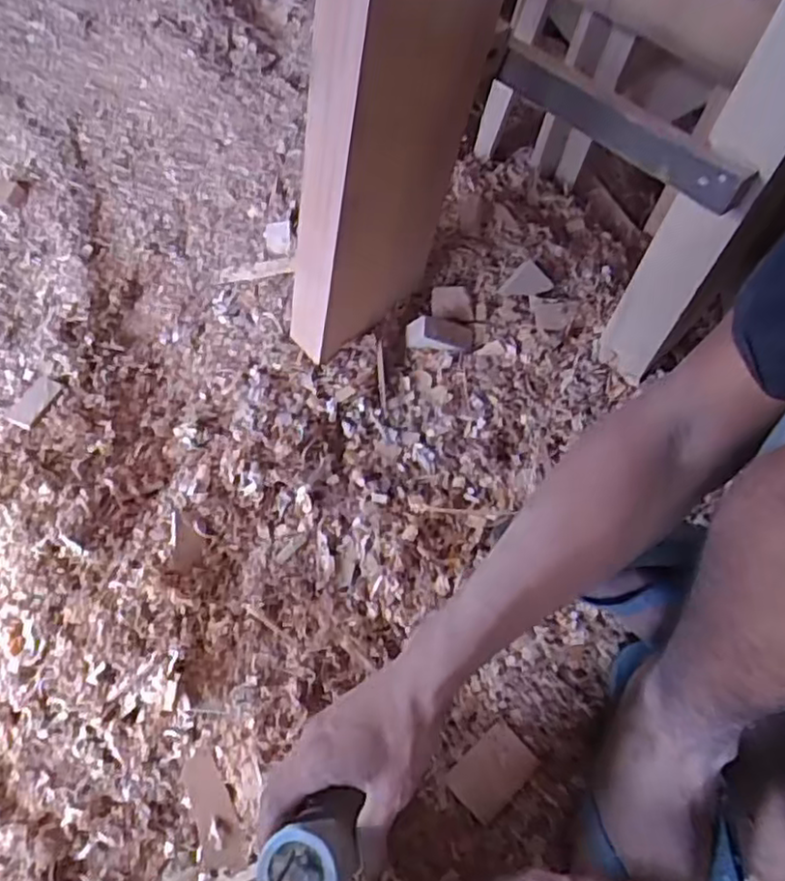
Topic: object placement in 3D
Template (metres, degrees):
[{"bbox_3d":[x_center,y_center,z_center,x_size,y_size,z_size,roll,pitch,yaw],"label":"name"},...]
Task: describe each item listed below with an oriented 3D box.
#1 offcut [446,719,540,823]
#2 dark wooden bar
[{"bbox_3d":[0.077,0.248,0.514,0.063,0.004,0.041,-38,70,-17],"label":"offcut"},{"bbox_3d":[0.156,-0.223,0.479,0.196,0.035,0.018,37,69,16],"label":"dark wooden bar"}]

